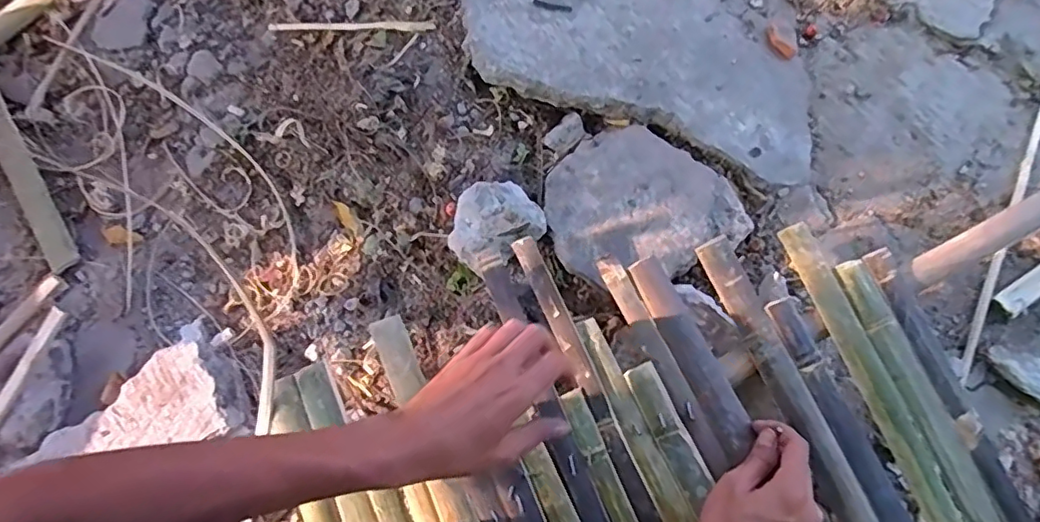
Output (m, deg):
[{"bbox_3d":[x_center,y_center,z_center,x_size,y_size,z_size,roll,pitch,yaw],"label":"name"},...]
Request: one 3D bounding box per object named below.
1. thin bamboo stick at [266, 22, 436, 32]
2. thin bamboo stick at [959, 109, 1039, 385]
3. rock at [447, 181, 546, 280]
[{"bbox_3d":[-0.215,-0.291,0.709,0.228,0.007,0.013,7,74,16],"label":"thin bamboo stick"},{"bbox_3d":[0.619,-0.105,0.696,0.016,0.013,0.555,28,76,7],"label":"thin bamboo stick"},{"bbox_3d":[-0.029,-0.039,0.638,0.107,0.049,0.089,-33,77,-4],"label":"rock"}]

